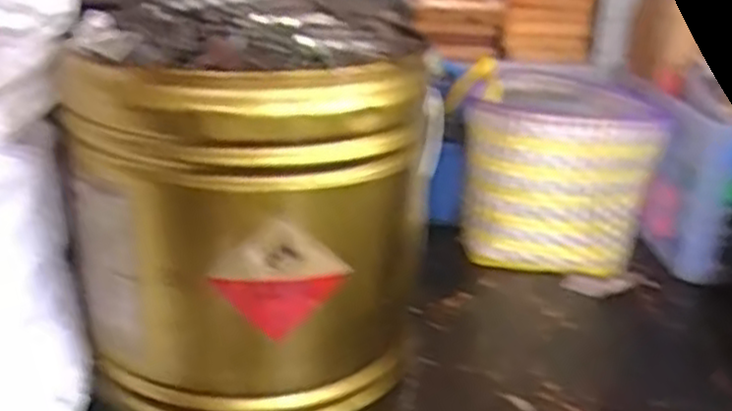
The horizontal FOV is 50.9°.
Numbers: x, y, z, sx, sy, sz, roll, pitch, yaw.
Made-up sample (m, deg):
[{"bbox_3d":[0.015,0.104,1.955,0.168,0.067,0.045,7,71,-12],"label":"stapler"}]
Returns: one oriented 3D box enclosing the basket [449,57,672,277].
[{"bbox_3d":[0.346,-0.075,1.435,0.345,0.307,0.331,7,23,12],"label":"basket"}]

